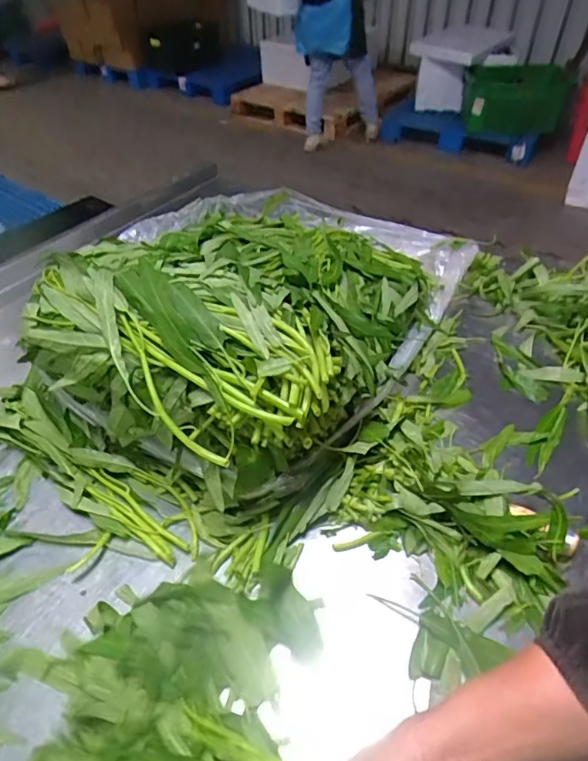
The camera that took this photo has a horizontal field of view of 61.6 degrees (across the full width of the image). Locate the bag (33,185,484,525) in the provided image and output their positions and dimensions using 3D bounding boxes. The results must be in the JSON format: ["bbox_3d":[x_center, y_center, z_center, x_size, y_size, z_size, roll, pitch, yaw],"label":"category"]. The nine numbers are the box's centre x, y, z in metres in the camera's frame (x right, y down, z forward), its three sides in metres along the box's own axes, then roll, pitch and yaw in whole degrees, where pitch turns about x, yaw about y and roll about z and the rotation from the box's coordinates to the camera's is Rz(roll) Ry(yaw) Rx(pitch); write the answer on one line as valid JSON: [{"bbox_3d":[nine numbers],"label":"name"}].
[{"bbox_3d":[-0.028,-0.159,0.725,0.434,0.219,0.678,23,50,22],"label":"bag"}]

